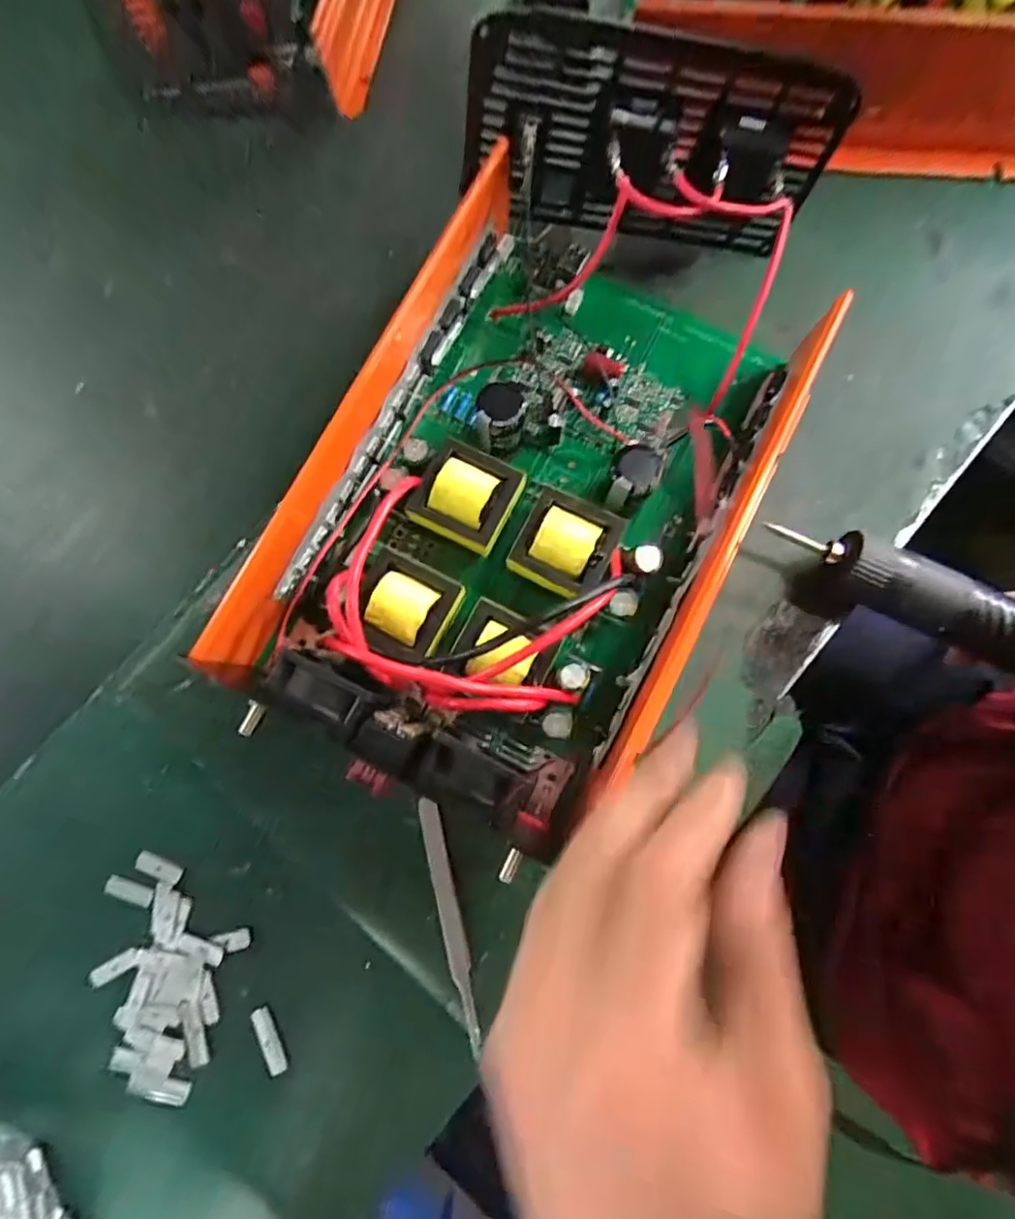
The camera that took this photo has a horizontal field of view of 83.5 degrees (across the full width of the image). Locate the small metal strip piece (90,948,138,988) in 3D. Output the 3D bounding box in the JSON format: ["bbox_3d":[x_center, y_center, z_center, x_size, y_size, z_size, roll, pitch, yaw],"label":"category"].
[{"bbox_3d":[-0.203,0.185,0.293,0.025,0.007,0.009,-28,80,-4],"label":"small metal strip piece"}]

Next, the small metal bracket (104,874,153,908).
[{"bbox_3d":[-0.198,0.147,0.297,0.025,0.004,0.010,19,80,5],"label":"small metal bracket"}]

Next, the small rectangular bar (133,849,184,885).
[{"bbox_3d":[-0.184,0.137,0.300,0.025,0.004,0.010,22,80,6],"label":"small rectangular bar"}]

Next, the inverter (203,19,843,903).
[{"bbox_3d":[0.033,-0.096,0.271,0.209,0.111,0.361,27,81,6],"label":"inverter"}]

